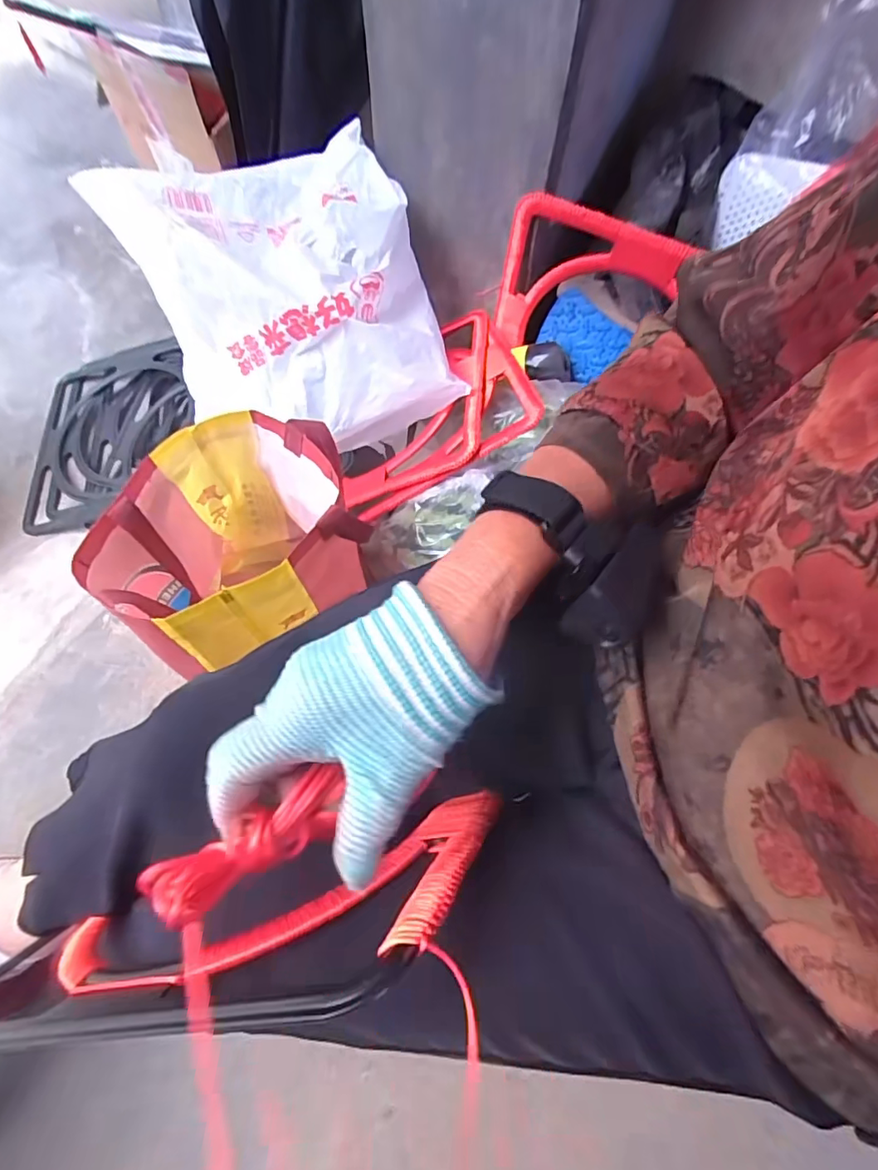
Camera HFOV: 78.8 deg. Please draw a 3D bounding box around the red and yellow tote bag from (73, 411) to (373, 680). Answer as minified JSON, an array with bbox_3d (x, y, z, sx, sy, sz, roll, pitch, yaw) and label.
[{"bbox_3d":[-0.223,-0.022,0.650,0.264,0.295,0.219,-30,71,-13],"label":"red and yellow tote bag"}]

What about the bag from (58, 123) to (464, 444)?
[{"bbox_3d":[-0.189,-0.354,0.670,0.361,0.178,0.315,-14,68,-7],"label":"bag"}]

